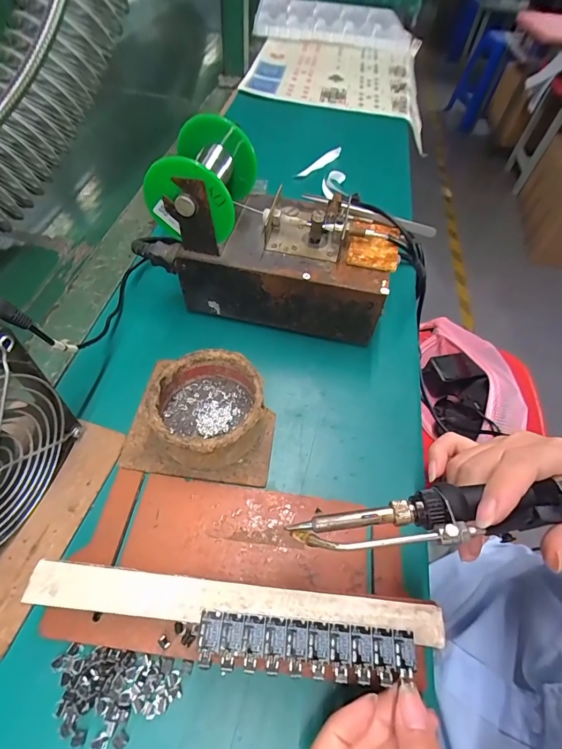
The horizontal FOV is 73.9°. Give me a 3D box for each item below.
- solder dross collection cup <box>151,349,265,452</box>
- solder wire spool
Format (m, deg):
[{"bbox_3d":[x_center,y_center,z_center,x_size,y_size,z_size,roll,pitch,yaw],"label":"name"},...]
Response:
[{"bbox_3d":[-0.053,0.024,0.283,0.077,0.040,0.081,2,55,-3],"label":"solder dross collection cup"},{"bbox_3d":[-0.061,-0.151,0.303,0.068,0.072,0.080,14,55,4],"label":"solder wire spool"}]

